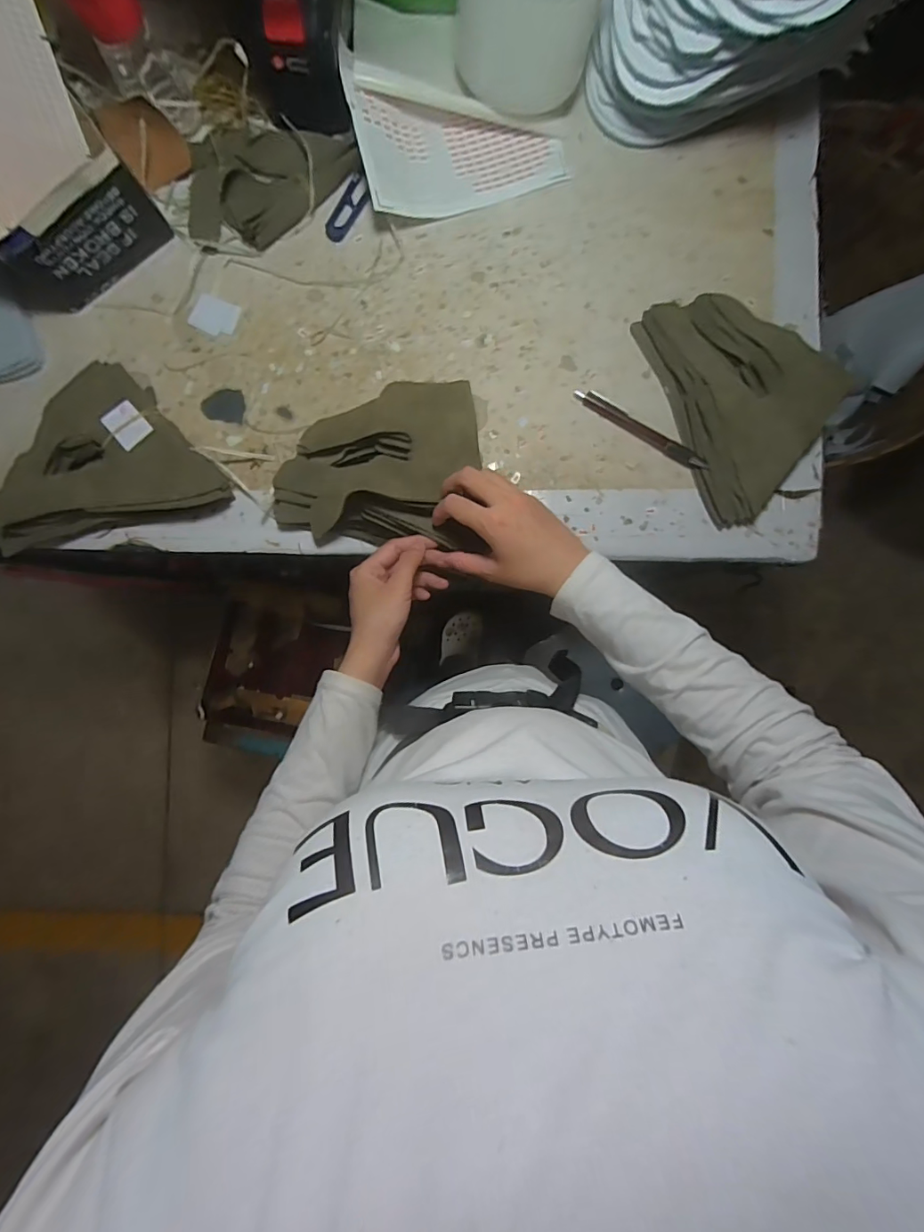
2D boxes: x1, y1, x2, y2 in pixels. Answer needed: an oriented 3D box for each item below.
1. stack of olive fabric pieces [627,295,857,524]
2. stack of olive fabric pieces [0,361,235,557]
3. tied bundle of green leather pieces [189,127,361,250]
[{"bbox_3d":[0.281,-0.216,0.485,0.149,0.029,0.219,-22,90,-1],"label":"stack of olive fabric pieces"},{"bbox_3d":[-0.338,-0.152,0.468,0.211,0.041,0.134,-13,89,-1],"label":"stack of olive fabric pieces"},{"bbox_3d":[-0.184,-0.416,0.480,0.142,0.034,0.119,14,89,0],"label":"tied bundle of green leather pieces"}]

